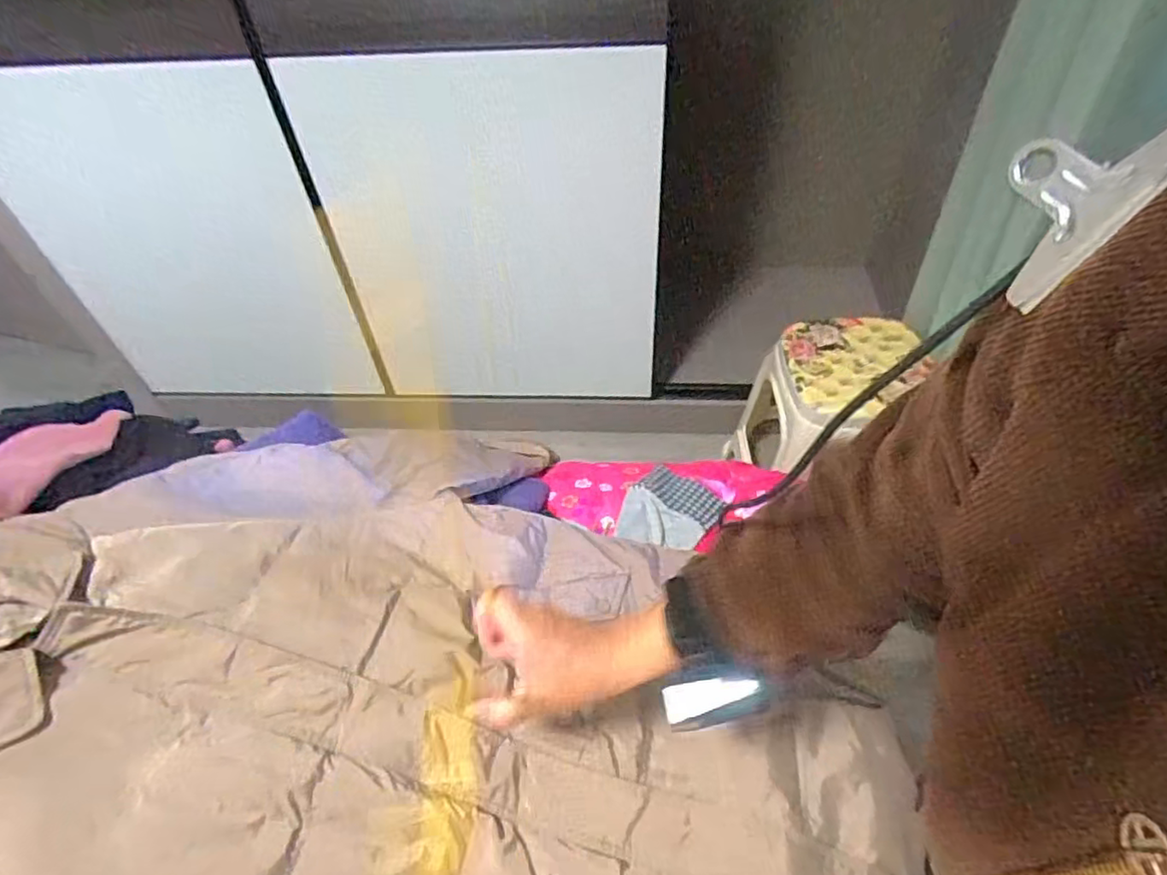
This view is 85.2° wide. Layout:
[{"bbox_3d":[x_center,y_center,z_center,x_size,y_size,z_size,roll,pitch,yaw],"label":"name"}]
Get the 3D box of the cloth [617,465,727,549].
[{"bbox_3d":[0.115,0.100,0.863,0.118,0.022,0.136,29,57,26],"label":"cloth"}]

